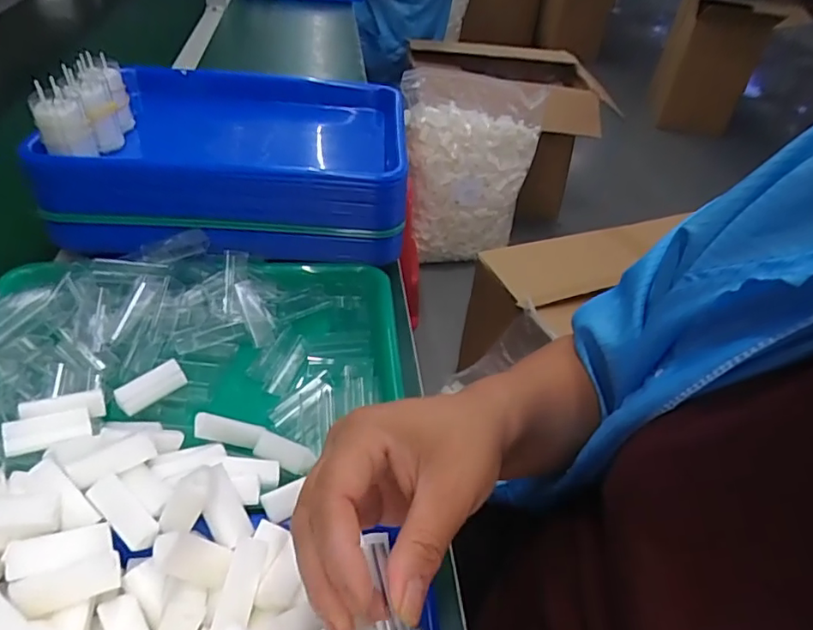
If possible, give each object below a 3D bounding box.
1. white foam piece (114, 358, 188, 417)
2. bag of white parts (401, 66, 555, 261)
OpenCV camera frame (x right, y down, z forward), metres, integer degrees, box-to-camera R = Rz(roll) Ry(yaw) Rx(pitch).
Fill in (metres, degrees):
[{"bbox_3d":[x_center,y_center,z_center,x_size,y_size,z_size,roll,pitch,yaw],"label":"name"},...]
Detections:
[{"bbox_3d":[-0.184,0.052,0.396,0.046,0.022,0.010,-33,10,-36],"label":"white foam piece"},{"bbox_3d":[0.174,-0.434,1.697,0.466,0.562,0.110,1,29,-21],"label":"bag of white parts"}]

